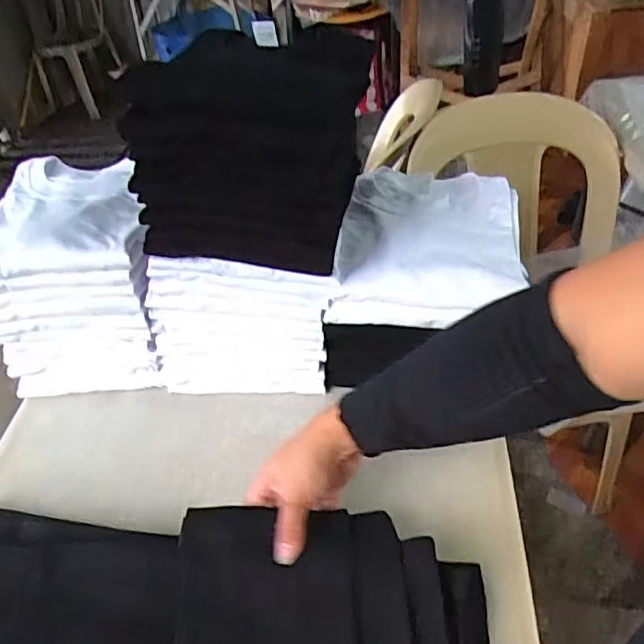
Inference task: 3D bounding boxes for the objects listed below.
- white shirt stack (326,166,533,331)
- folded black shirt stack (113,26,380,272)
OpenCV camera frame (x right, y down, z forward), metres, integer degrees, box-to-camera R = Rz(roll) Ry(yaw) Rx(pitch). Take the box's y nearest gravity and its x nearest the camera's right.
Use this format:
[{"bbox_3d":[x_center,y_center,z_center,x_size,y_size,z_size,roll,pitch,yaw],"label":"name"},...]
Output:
[{"bbox_3d":[0.132,-0.108,0.705,0.210,0.045,0.280,4,43,10],"label":"white shirt stack"},{"bbox_3d":[-0.061,-0.193,0.620,0.209,0.166,0.227,4,43,10],"label":"folded black shirt stack"}]

